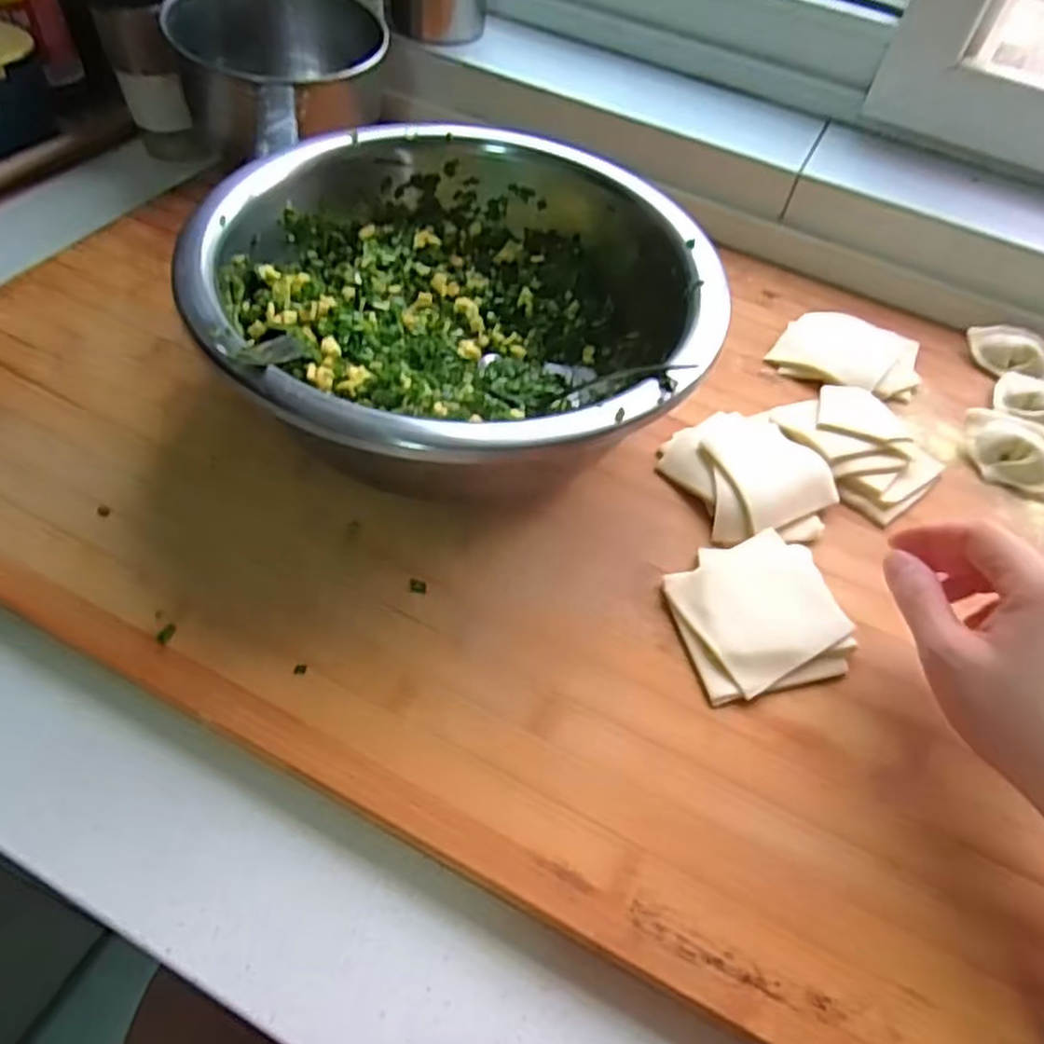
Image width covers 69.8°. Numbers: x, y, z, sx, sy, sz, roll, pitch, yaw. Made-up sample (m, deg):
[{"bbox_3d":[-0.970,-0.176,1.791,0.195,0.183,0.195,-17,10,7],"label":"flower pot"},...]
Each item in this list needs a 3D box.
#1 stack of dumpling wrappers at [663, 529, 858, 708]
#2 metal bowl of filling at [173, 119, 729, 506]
[{"bbox_3d":[0.114,0.042,0.360,0.080,0.013,0.077,-11,50,-13],"label":"stack of dumpling wrappers"},{"bbox_3d":[-0.031,-0.113,0.404,0.251,0.093,0.240,2,49,-2],"label":"metal bowl of filling"}]

